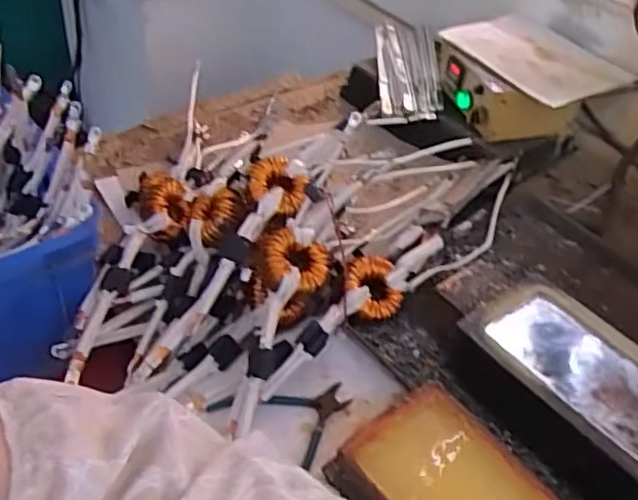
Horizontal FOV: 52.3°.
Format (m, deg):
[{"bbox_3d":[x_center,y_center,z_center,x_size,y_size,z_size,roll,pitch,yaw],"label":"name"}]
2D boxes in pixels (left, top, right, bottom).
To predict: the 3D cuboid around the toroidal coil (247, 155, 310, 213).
[{"bbox_3d":[-0.049,-0.077,0.771,0.066,0.039,0.064,4,43,-4],"label":"toroidal coil"}]

